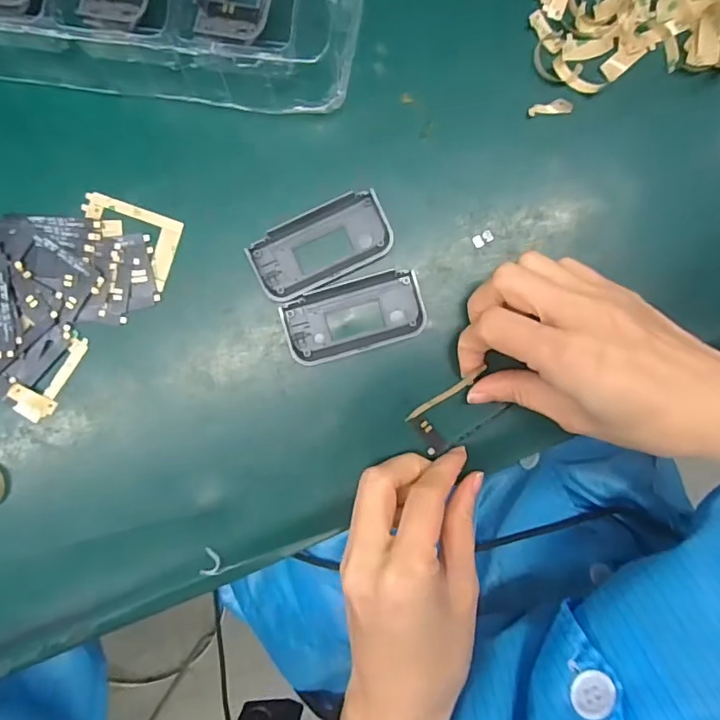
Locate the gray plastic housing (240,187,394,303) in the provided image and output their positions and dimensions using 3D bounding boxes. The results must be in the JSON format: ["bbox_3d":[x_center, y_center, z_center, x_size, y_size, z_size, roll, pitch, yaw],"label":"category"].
[{"bbox_3d":[-0.021,-0.062,0.291,0.076,0.007,0.039,-26,93,0],"label":"gray plastic housing"}]

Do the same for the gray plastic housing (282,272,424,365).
[{"bbox_3d":[-0.003,-0.024,0.292,0.075,0.008,0.039,-16,93,0],"label":"gray plastic housing"}]

